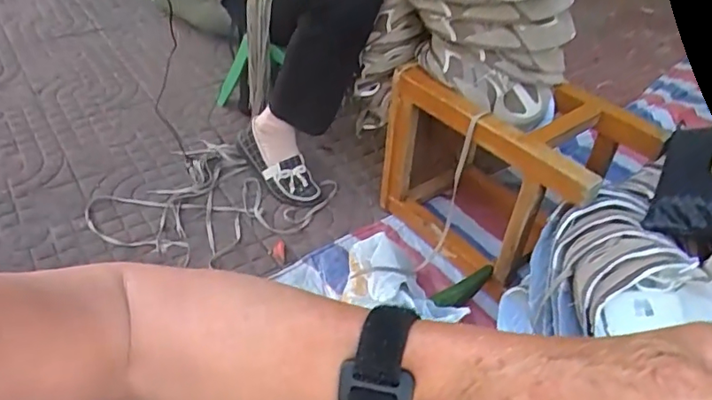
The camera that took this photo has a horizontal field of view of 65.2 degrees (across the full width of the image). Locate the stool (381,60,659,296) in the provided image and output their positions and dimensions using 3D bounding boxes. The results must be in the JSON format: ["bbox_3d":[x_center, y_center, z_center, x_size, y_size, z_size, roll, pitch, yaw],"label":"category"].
[{"bbox_3d":[0.268,-0.050,0.978,0.267,0.309,0.378,-23,47,-28],"label":"stool"}]

